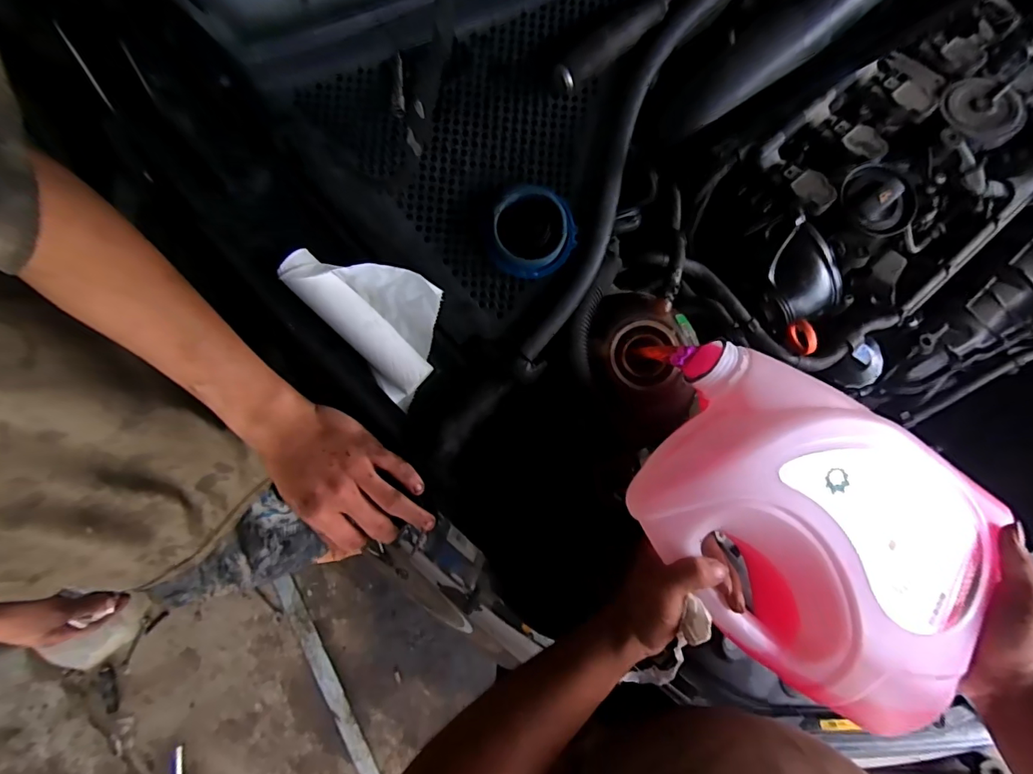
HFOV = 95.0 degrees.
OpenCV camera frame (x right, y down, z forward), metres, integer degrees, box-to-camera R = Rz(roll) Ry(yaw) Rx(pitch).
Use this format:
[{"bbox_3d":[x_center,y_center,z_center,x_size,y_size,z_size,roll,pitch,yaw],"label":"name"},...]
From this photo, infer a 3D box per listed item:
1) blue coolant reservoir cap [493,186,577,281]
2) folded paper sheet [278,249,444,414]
[{"bbox_3d":[0.015,-0.132,0.410,0.072,0.025,0.072,-2,105,-6],"label":"blue coolant reservoir cap"},{"bbox_3d":[-0.126,-0.072,0.439,0.094,0.053,0.154,-41,86,-6],"label":"folded paper sheet"}]

